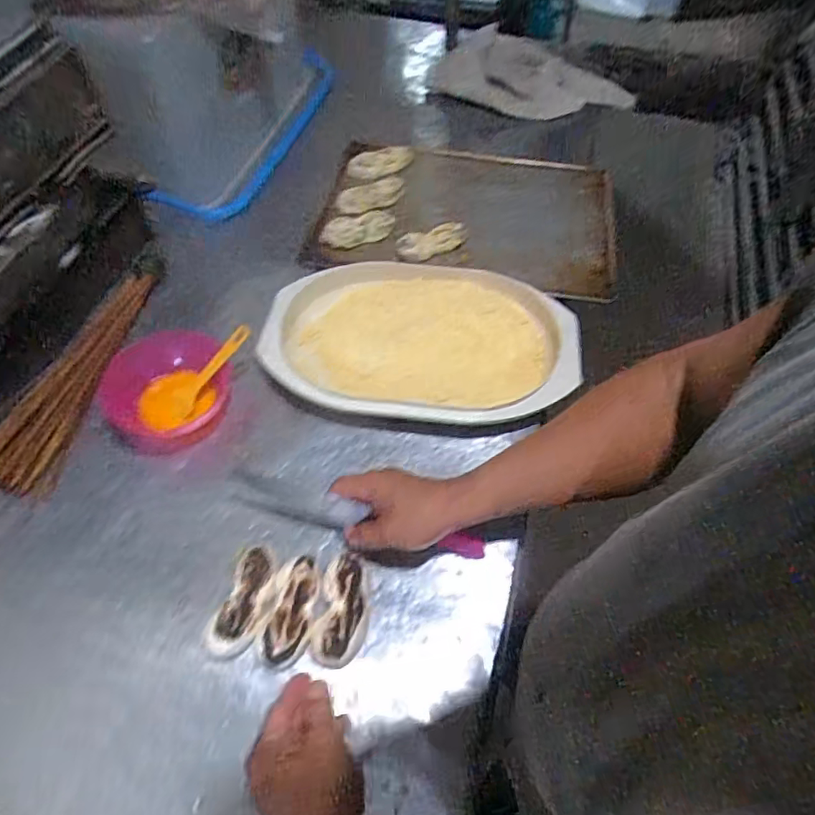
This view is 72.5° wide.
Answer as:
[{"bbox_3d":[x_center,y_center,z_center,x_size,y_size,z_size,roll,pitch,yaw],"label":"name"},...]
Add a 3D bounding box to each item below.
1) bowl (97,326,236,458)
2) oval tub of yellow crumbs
[{"bbox_3d":[-0.291,-0.028,0.669,0.149,0.043,0.145,1,56,-1],"label":"bowl"},{"bbox_3d":[0.014,-0.082,0.699,0.377,0.050,0.242,3,56,1],"label":"oval tub of yellow crumbs"}]

